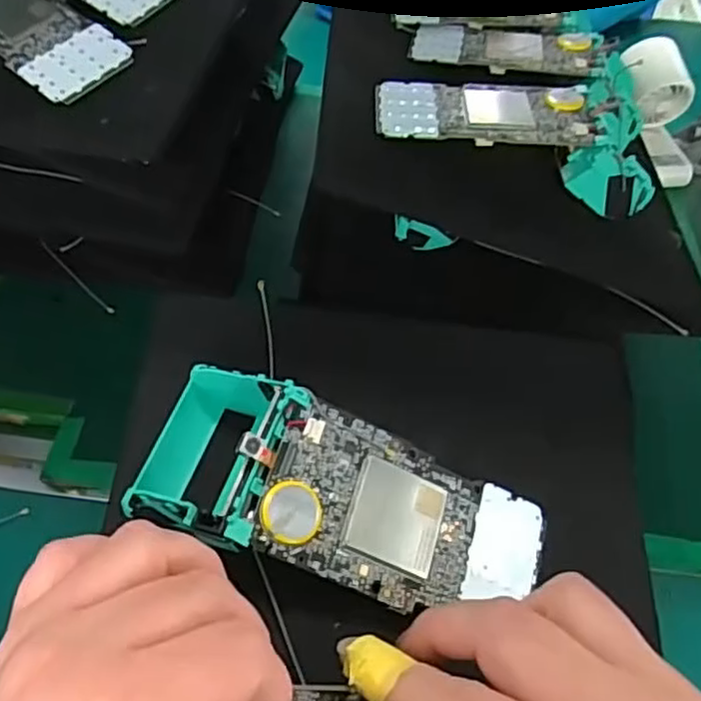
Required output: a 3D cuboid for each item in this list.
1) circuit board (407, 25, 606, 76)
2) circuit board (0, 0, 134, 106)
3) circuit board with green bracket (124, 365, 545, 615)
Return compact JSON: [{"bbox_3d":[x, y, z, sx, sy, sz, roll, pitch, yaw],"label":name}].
[{"bbox_3d":[0.114,-0.224,0.503,0.137,0.011,0.067,10,52,6],"label":"circuit board"},{"bbox_3d":[-0.205,-0.208,0.434,0.125,0.005,0.066,38,62,2],"label":"circuit board"},{"bbox_3d":[0.002,0.071,0.308,0.177,0.054,0.084,27,60,-13],"label":"circuit board with green bracket"}]

